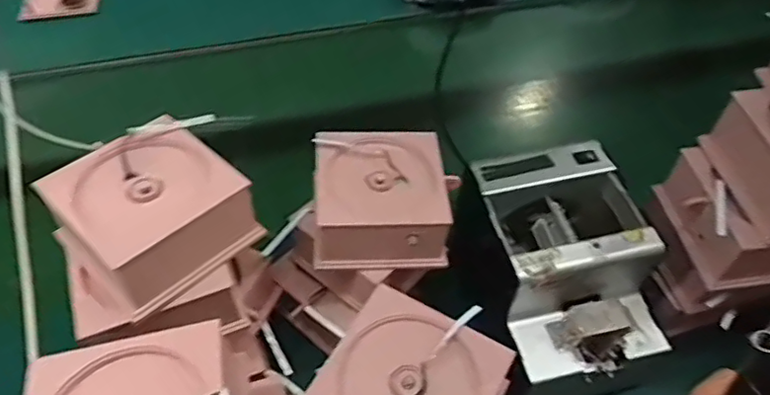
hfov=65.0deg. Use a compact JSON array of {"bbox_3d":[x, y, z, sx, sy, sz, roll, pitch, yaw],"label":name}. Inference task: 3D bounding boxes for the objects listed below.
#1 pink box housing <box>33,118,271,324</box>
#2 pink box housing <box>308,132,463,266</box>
[{"bbox_3d":[-0.162,0.009,0.427,0.104,0.060,0.109,37,58,28],"label":"pink box housing"},{"bbox_3d":[0.000,0.001,0.508,0.114,0.059,0.106,-1,49,-1],"label":"pink box housing"}]

